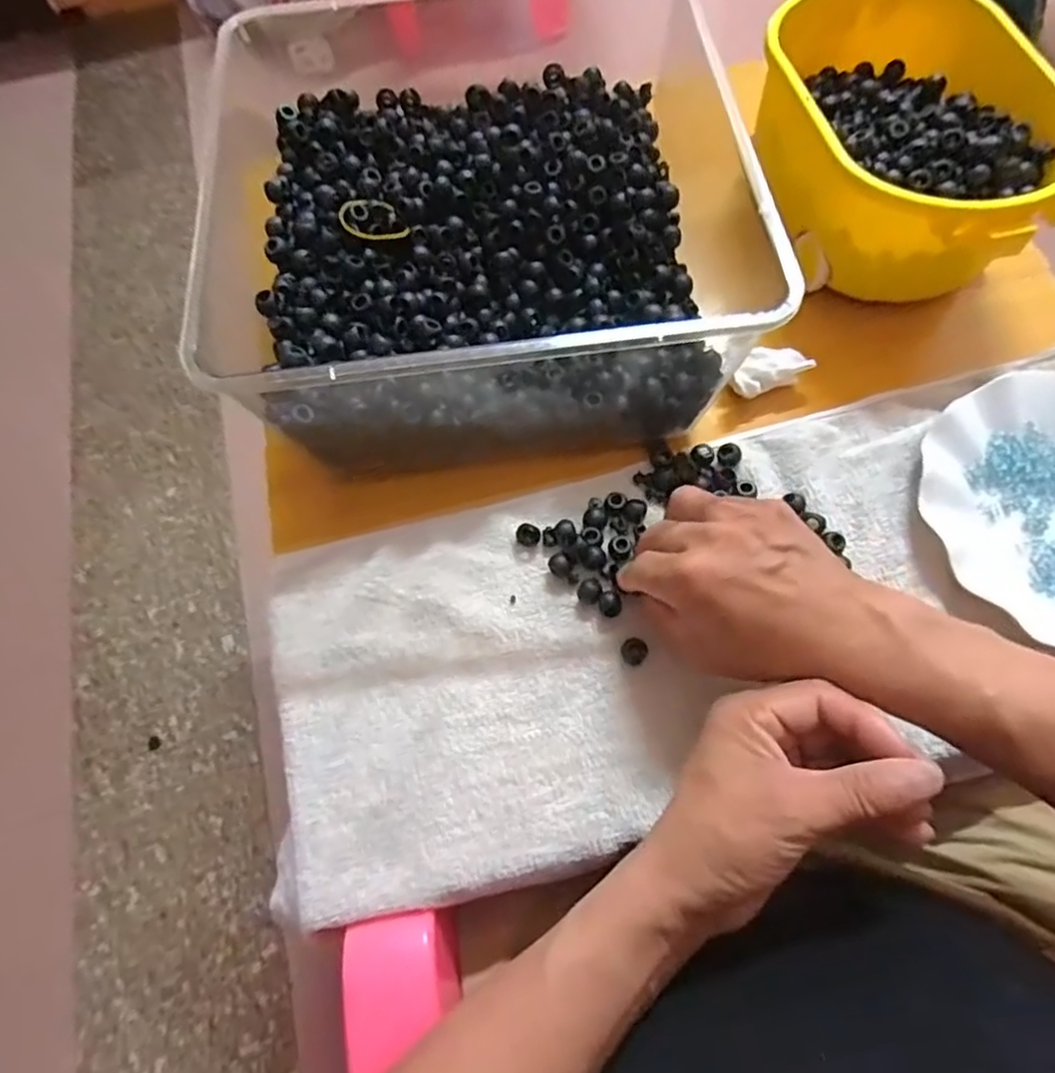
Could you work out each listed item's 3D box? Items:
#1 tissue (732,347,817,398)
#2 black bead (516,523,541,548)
[{"bbox_3d":[0.165,-0.115,0.442,0.054,0.021,0.025,-20,68,-7],"label":"tissue"},{"bbox_3d":[0.001,-0.001,0.417,0.015,0.012,0.013,-1,67,2],"label":"black bead"}]

